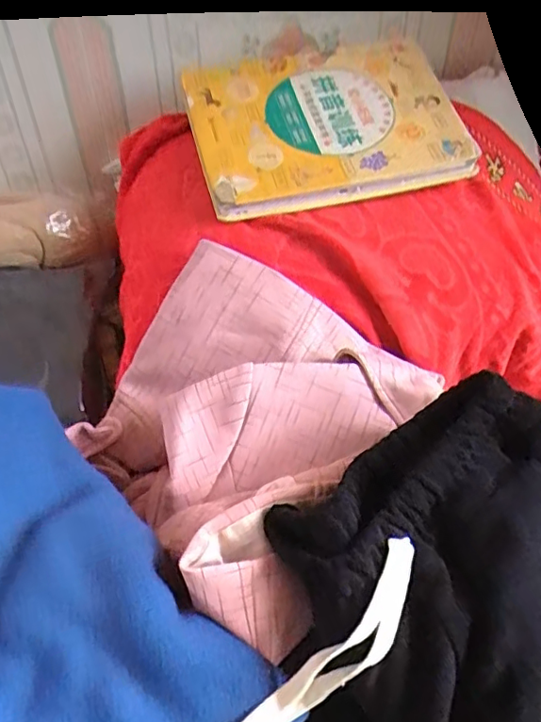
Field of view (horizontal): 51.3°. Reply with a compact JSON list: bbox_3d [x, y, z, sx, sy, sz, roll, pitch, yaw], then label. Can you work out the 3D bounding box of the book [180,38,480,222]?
[{"bbox_3d":[0.058,-0.267,0.617,0.282,0.020,0.227,-13,64,-7],"label":"book"}]

